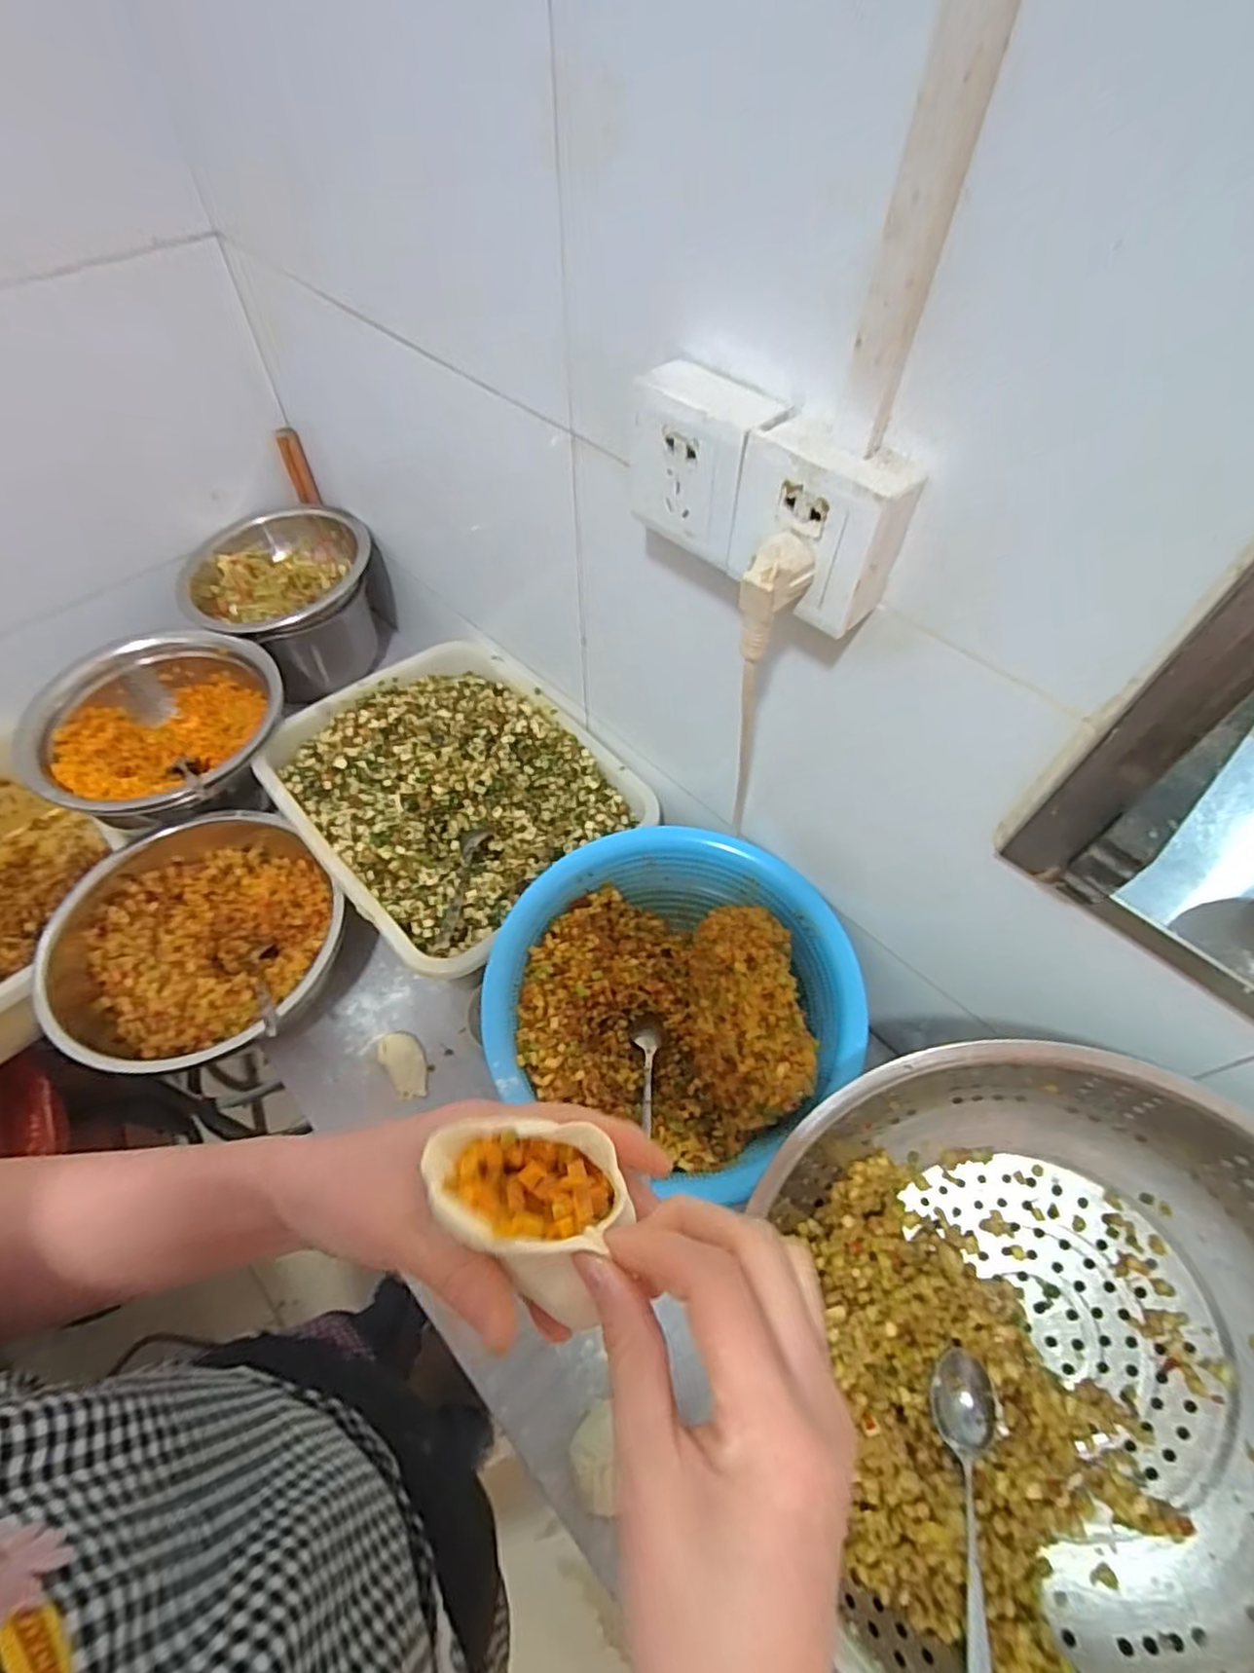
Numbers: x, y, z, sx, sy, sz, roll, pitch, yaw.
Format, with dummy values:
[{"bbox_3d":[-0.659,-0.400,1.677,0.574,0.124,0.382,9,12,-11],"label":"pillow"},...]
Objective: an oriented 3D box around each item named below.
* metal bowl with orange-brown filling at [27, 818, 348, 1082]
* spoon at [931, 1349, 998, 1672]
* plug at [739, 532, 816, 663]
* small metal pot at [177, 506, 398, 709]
[{"bbox_3d":[-0.417,0.110,0.674,0.264,0.088,0.251,0,54,0],"label":"metal bowl with orange-brown filling"},{"bbox_3d":[0.225,0.441,0.429,0.043,0.034,0.186,11,54,7],"label":"spoon"},{"bbox_3d":[0.083,-0.133,0.384,0.033,0.066,0.027,-36,62,-24],"label":"plug"},{"bbox_3d":[-0.436,-0.292,0.913,0.244,0.166,0.205,-18,56,-13],"label":"small metal pot"}]

